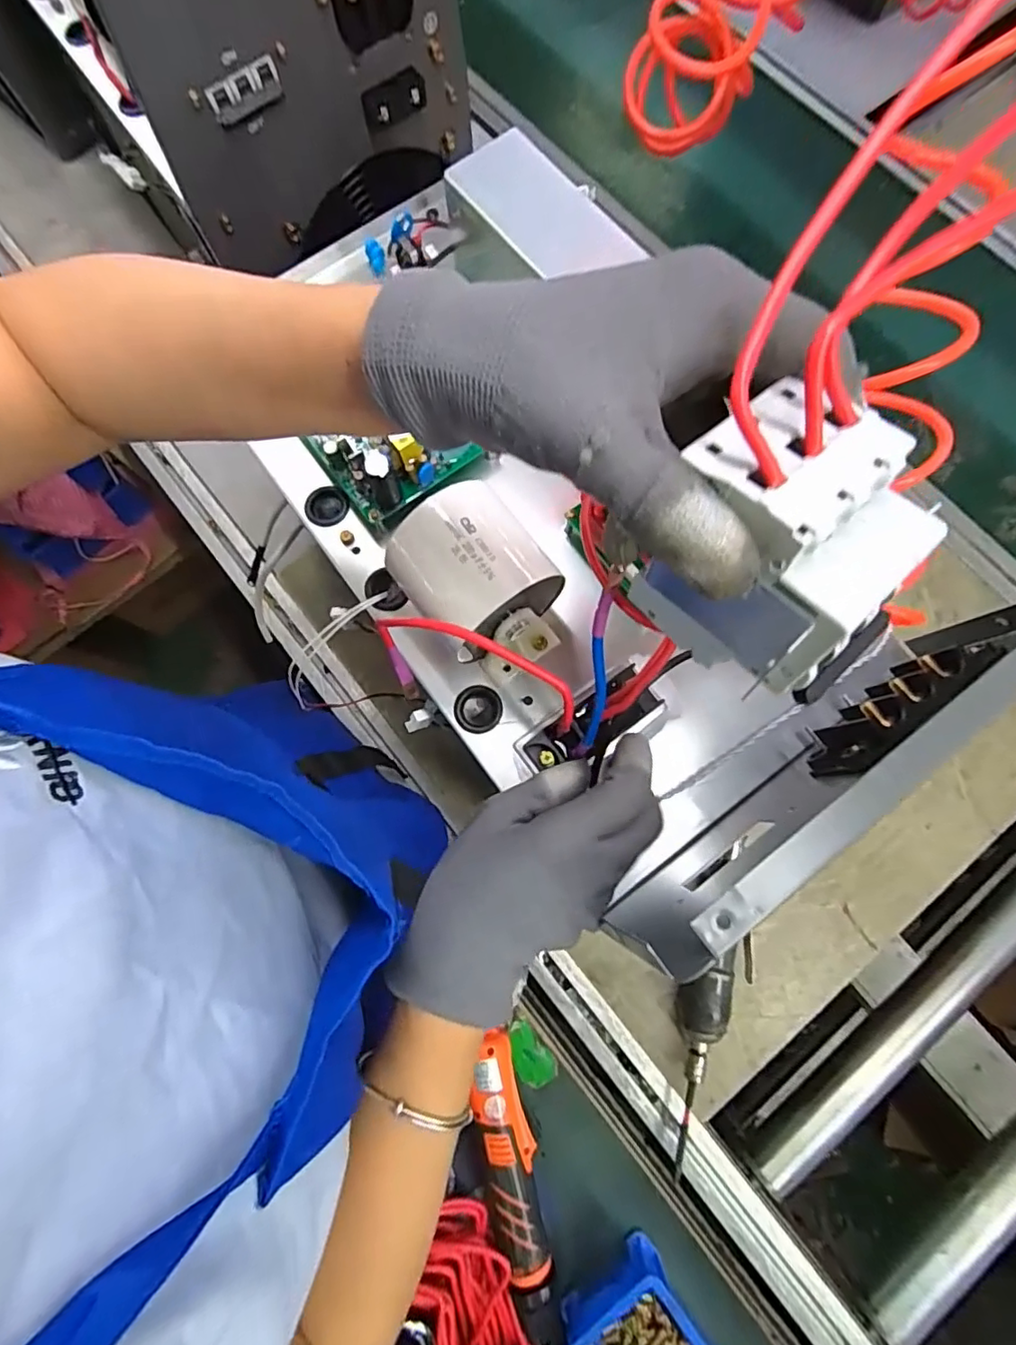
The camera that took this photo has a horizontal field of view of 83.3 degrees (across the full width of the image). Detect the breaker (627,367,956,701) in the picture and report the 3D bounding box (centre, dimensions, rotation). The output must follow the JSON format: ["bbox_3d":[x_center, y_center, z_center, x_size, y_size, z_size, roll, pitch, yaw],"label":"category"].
[{"bbox_3d":[0.087,-0.040,0.184,0.061,0.068,0.071,-38,82,-8],"label":"breaker"}]

